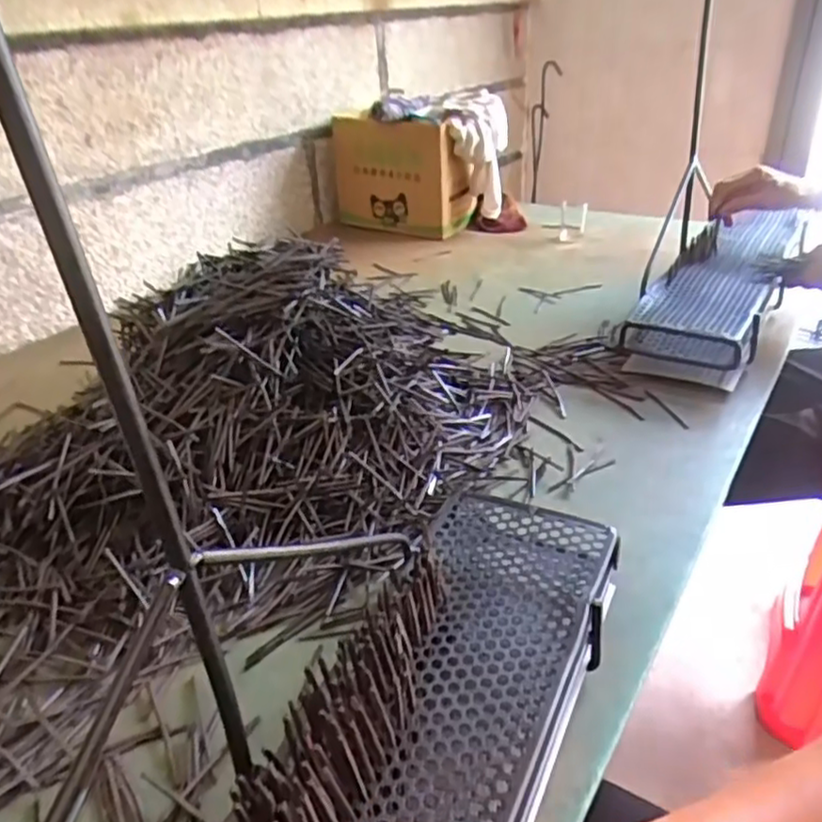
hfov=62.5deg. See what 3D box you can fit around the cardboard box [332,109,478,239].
[{"bbox_3d":[-0.033,-0.531,1.525,0.312,0.243,0.155,14,36,27],"label":"cardboard box"}]

